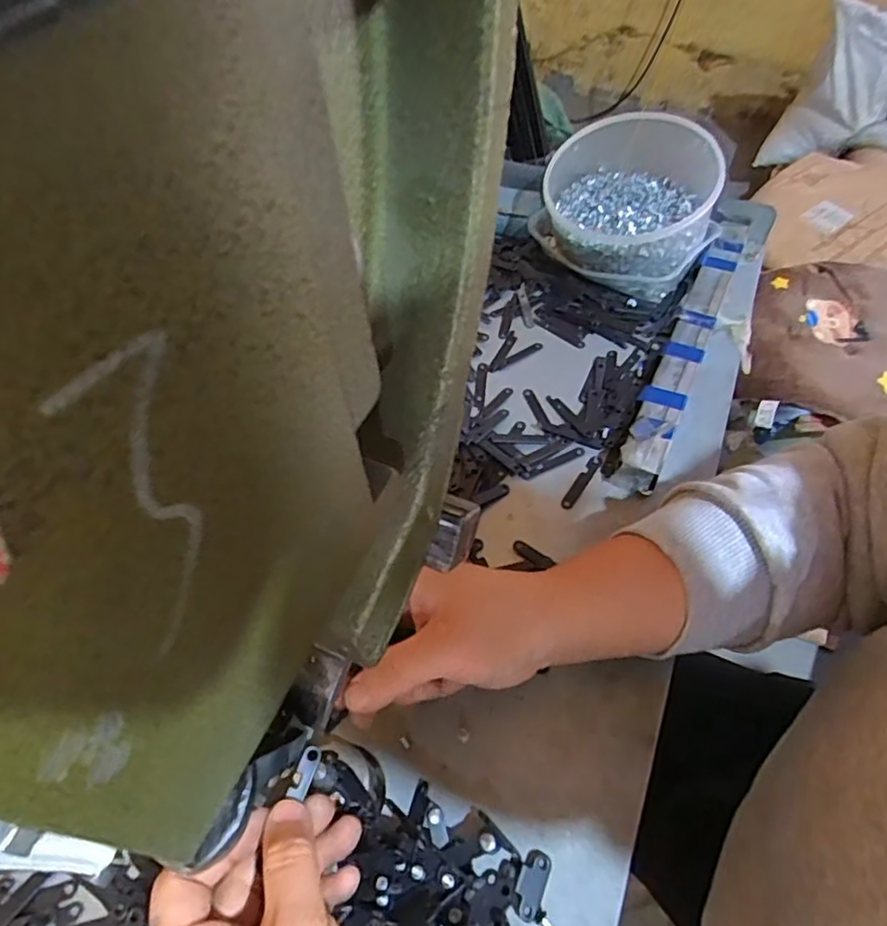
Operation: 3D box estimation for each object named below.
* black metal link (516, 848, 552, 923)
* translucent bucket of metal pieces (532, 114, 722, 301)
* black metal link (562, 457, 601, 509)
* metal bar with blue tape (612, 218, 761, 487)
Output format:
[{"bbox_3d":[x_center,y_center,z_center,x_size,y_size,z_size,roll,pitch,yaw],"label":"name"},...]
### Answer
[{"bbox_3d":[0.043,0.205,0.298,0.014,0.004,0.029,17,55,14],"label":"black metal link"},{"bbox_3d":[0.175,-0.249,0.585,0.164,0.102,0.167,16,55,13],"label":"translucent bucket of metal pieces"},{"bbox_3d":[0.101,0.013,0.447,0.009,0.004,0.051,28,58,21],"label":"black metal link"},{"bbox_3d":[0.211,-0.106,0.522,0.038,0.029,0.338,24,57,18],"label":"metal bar with blue tape"}]

